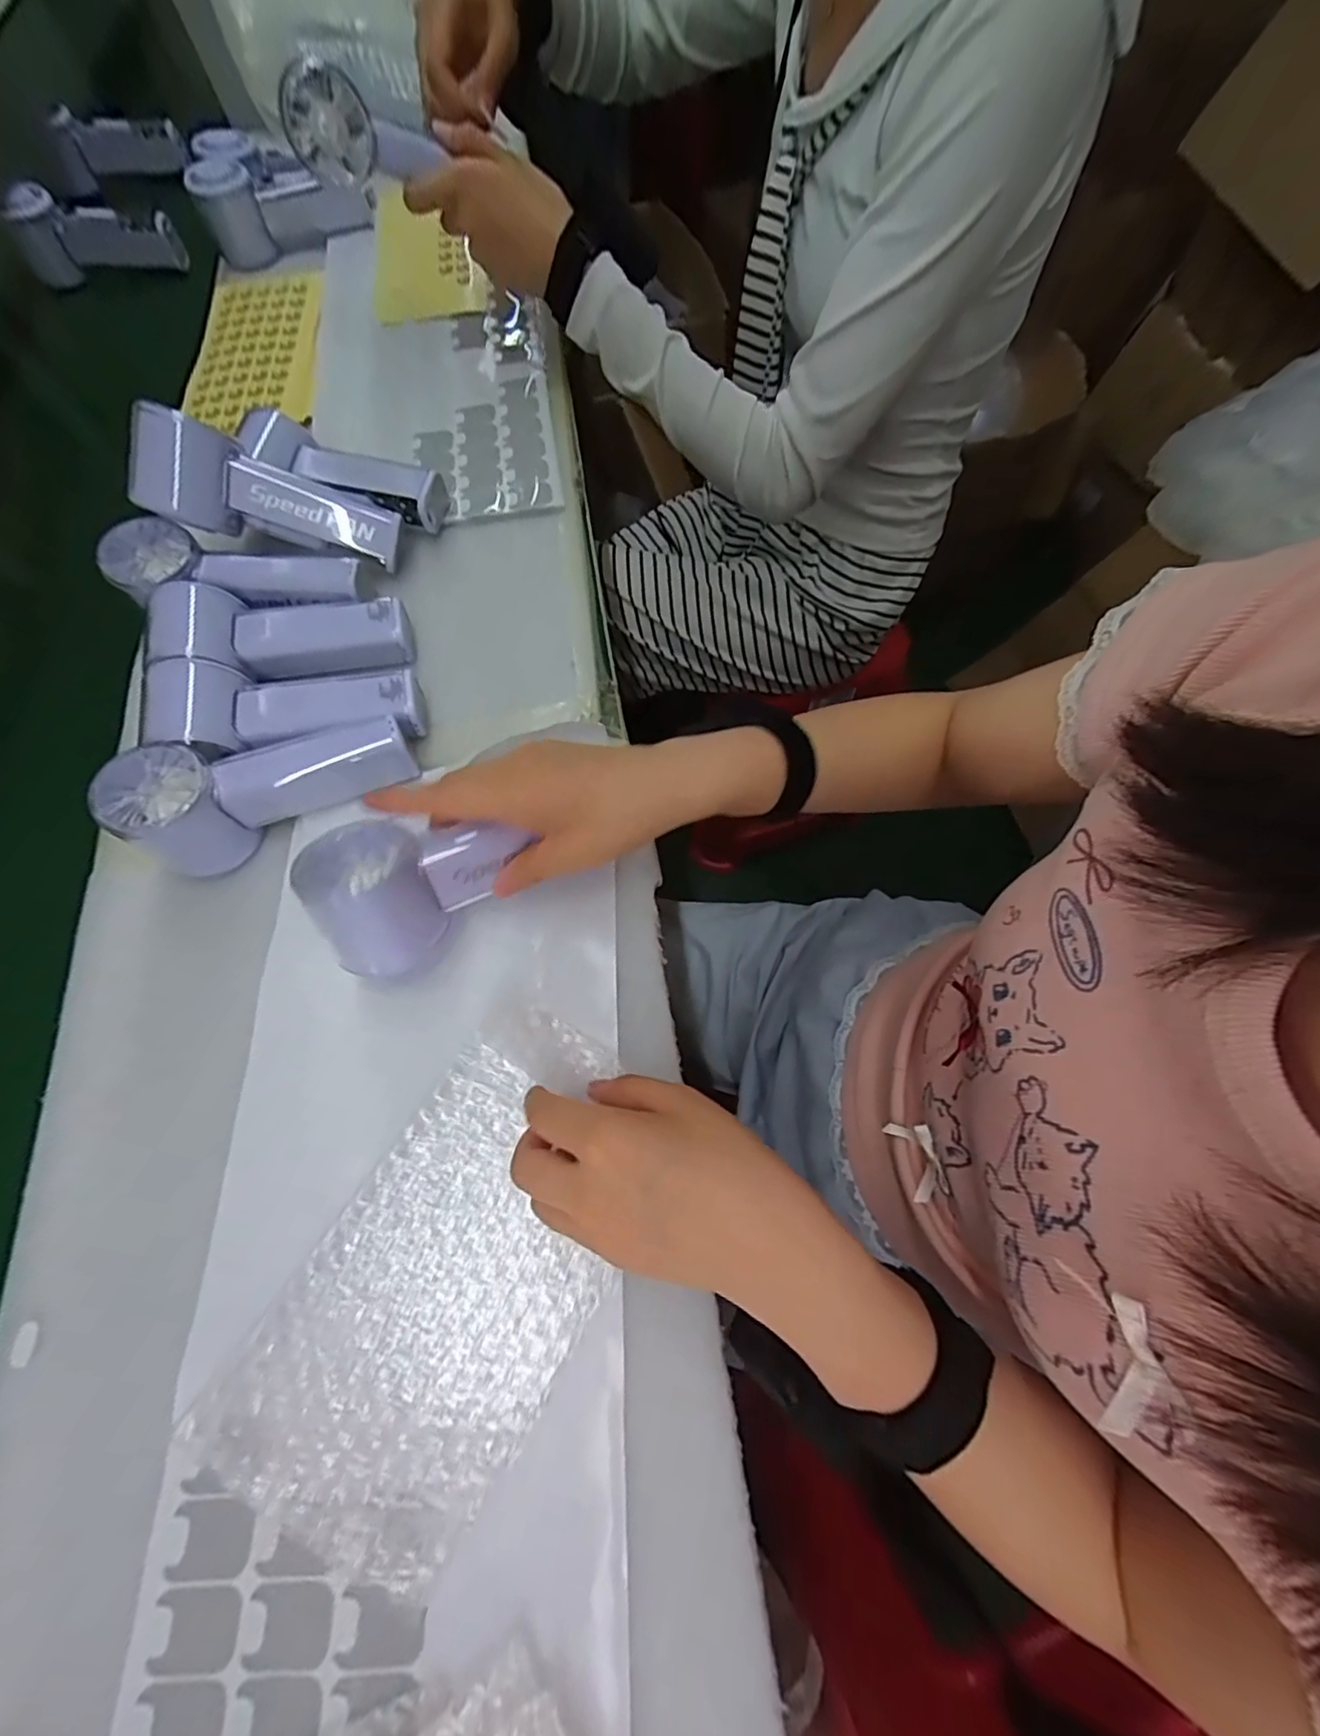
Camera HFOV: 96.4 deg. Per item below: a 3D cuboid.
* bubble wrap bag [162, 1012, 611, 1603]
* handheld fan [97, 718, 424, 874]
[{"bbox_3d":[-0.088,0.178,0.270,0.116,0.012,0.213,31,67,10],"label":"bubble wrap bag"},{"bbox_3d":[-0.224,-0.048,0.345,0.149,0.057,0.051,-20,69,-19],"label":"handheld fan"}]

